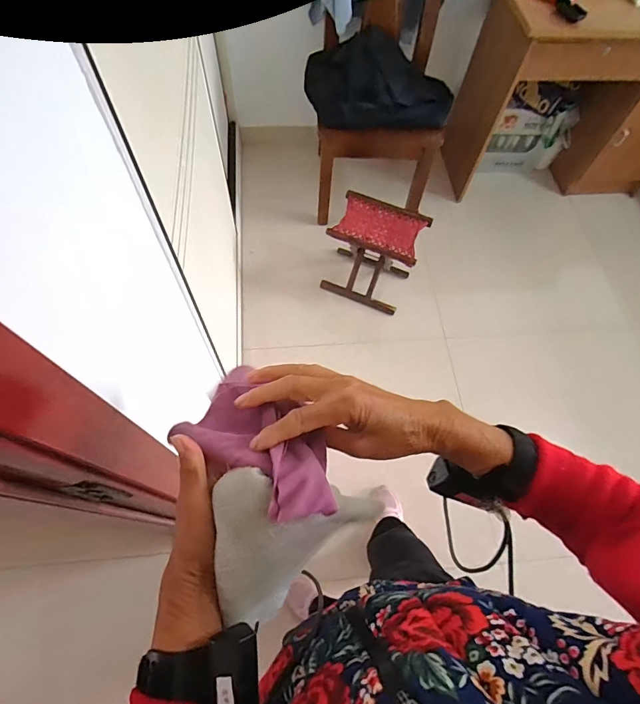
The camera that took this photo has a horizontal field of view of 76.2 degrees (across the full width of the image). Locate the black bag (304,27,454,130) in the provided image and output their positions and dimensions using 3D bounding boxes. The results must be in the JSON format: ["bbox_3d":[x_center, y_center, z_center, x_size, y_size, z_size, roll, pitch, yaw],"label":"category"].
[{"bbox_3d":[0.212,-0.980,1.485,0.543,0.169,0.332,7,65,0],"label":"black bag"}]

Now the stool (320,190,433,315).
[{"bbox_3d":[0.197,-0.363,1.528,0.306,0.312,0.224,24,66,8],"label":"stool"}]

